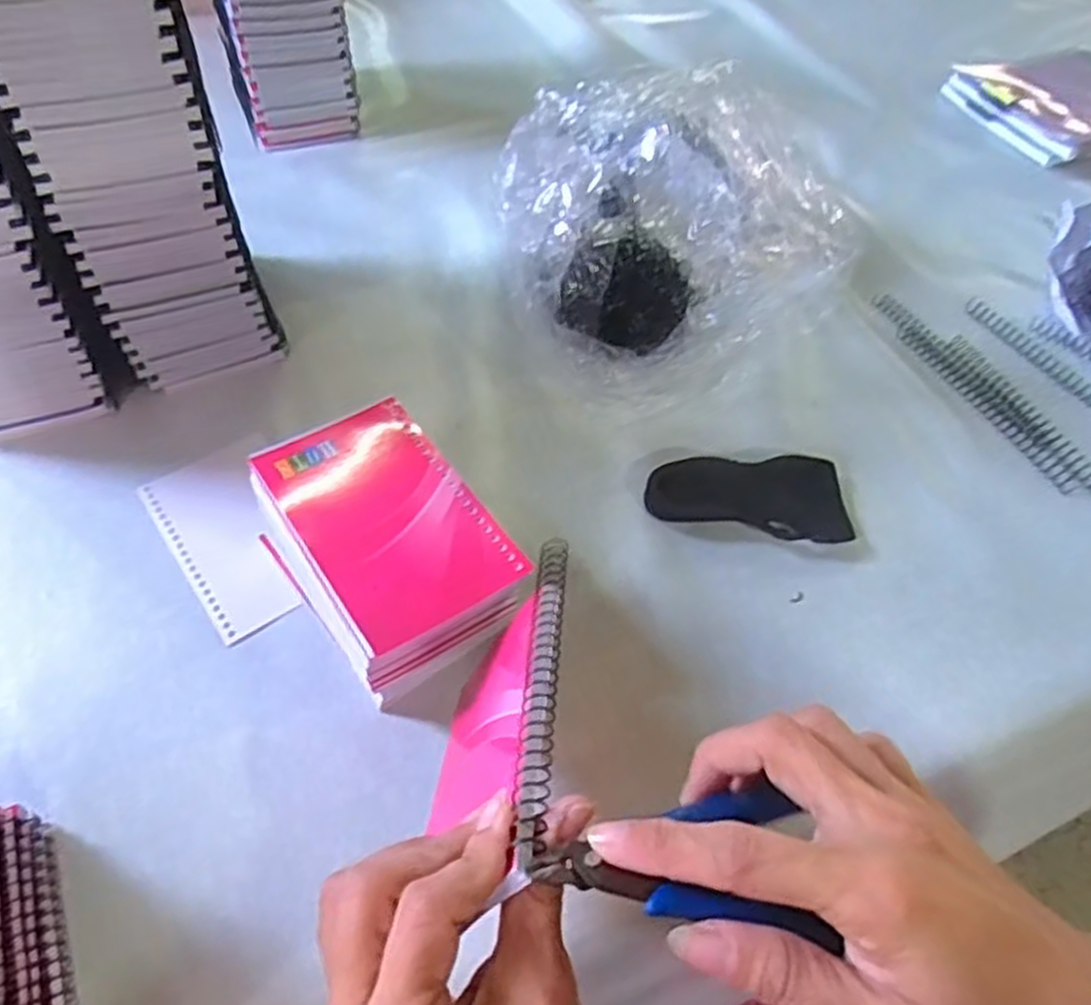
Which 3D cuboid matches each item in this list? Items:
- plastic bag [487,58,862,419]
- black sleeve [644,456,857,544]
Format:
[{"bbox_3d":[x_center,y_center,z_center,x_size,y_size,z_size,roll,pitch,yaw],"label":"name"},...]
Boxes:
[{"bbox_3d":[0.077,-0.188,0.545,0.203,0.113,0.235,-14,56,-14],"label":"plastic bag"},{"bbox_3d":[0.124,-0.001,0.466,0.119,0.022,0.052,-3,54,-6],"label":"black sleeve"}]

